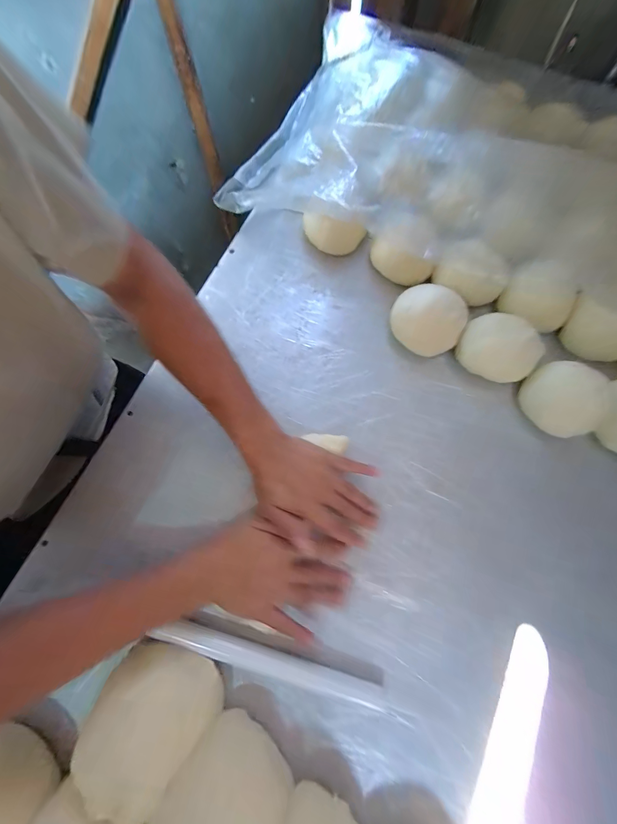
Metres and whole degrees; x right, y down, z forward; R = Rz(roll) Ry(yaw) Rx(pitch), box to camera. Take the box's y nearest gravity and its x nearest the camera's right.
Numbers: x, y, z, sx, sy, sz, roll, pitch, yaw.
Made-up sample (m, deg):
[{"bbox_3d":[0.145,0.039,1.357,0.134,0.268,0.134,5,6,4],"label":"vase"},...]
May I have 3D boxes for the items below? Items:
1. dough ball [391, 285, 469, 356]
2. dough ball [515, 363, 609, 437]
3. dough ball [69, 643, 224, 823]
[{"bbox_3d":[0.159,-0.125,0.401,0.091,0.060,0.073,32,76,9],"label":"dough ball"},{"bbox_3d":[0.319,-0.015,0.376,0.086,0.041,0.087,0,73,0],"label":"dough ball"},{"bbox_3d":[-0.151,0.289,0.284,0.100,0.037,0.120,37,76,10],"label":"dough ball"}]

